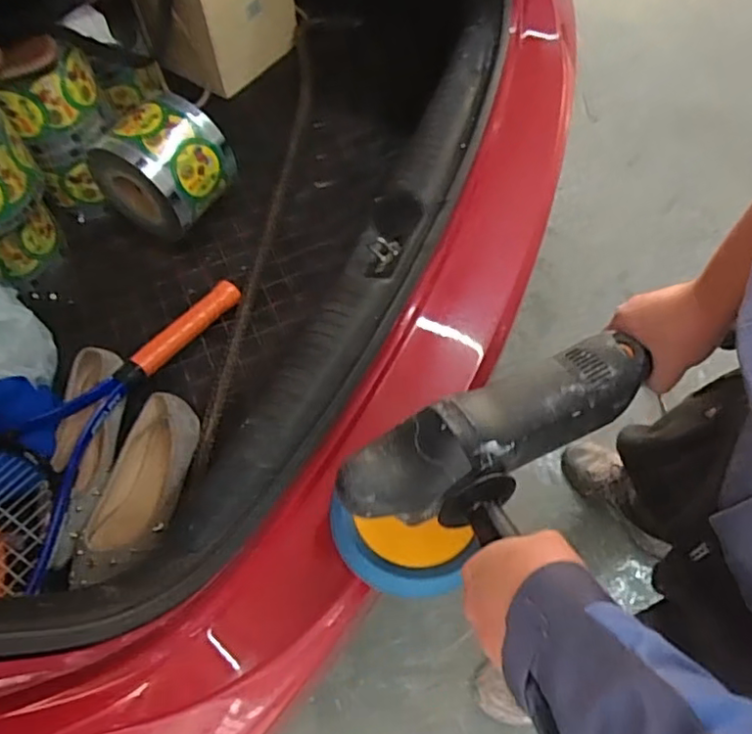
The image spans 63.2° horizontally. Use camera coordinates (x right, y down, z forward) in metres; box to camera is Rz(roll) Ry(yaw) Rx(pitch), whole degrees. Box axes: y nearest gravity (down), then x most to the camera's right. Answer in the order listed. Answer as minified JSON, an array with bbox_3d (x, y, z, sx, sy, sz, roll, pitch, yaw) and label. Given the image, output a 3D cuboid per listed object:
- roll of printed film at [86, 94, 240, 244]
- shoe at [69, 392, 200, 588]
[{"bbox_3d":[-0.300,-0.285,0.885,0.145,0.152,0.138,25,66,13],"label":"roll of printed film"},{"bbox_3d":[-0.271,0.147,0.714,0.089,0.063,0.232,18,64,10],"label":"shoe"}]

